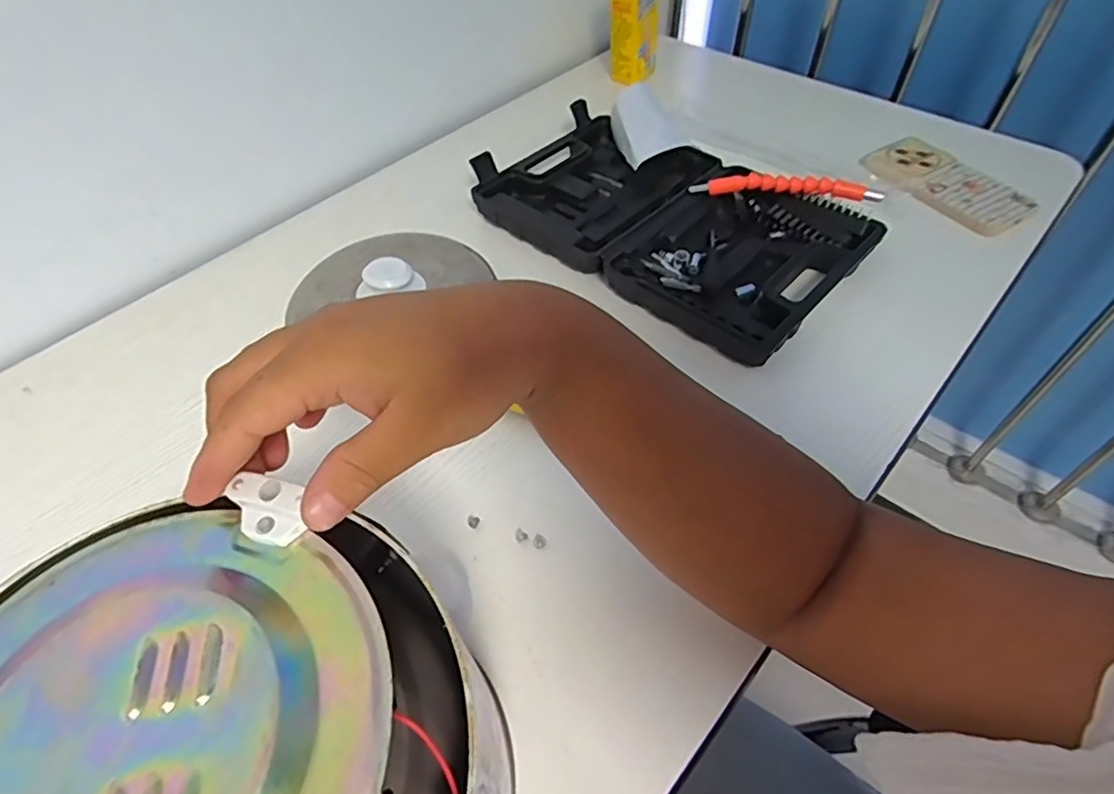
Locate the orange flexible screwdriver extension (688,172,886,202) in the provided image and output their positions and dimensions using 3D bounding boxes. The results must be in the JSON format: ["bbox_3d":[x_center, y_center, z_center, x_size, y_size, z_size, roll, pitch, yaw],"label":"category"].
[{"bbox_3d":[0.211,-0.191,0.558,0.167,0.030,0.015,8,51,8],"label":"orange flexible screwdriver extension"}]

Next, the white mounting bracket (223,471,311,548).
[{"bbox_3d":[-0.104,0.040,0.219,0.029,0.012,0.020,12,52,11],"label":"white mounting bracket"}]

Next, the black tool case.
[{"bbox_3d":[0.099,-0.175,0.577,0.344,0.034,0.208,36,60,27],"label":"black tool case"}]

